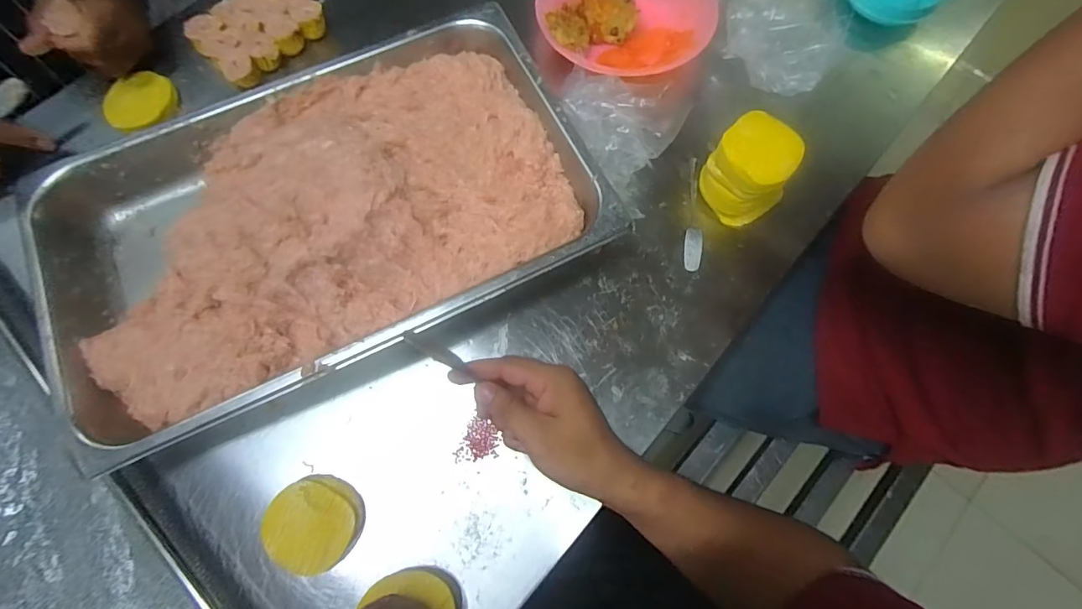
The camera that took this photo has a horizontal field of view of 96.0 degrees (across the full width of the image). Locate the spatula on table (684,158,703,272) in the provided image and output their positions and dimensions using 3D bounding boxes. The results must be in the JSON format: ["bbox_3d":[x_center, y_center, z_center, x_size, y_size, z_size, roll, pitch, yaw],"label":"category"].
[{"bbox_3d":[0.170,-0.103,0.542,0.018,0.010,0.139,6,72,2],"label":"spatula on table"}]

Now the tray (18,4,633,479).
[{"bbox_3d":[-0.215,-0.093,0.502,0.524,0.068,0.327,-26,74,-8],"label":"tray"}]

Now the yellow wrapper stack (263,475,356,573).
[{"bbox_3d":[-0.208,0.199,0.436,0.074,0.016,0.072,27,74,8],"label":"yellow wrapper stack"}]

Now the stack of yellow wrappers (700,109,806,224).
[{"bbox_3d":[0.219,-0.140,0.521,0.078,0.083,0.078,-36,75,-11],"label":"stack of yellow wrappers"}]

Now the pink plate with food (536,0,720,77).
[{"bbox_3d":[0.105,-0.371,0.615,0.219,0.046,0.191,-9,72,-3],"label":"pink plate with food"}]

